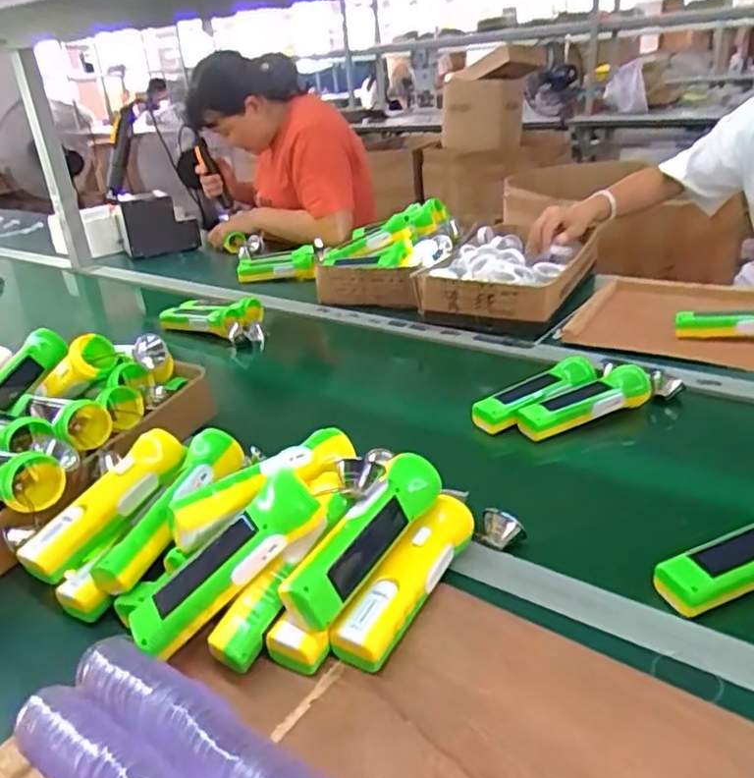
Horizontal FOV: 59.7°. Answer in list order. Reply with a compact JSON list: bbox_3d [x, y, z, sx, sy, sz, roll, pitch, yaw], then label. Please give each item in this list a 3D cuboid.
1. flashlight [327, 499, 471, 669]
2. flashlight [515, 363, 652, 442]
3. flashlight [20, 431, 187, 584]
[{"bbox_3d":[0.026,0.152,0.526,0.042,0.052,0.167,13,31,33],"label":"flashlight"},{"bbox_3d":[0.248,0.017,0.781,0.168,0.046,0.046,-16,27,-21],"label":"flashlight"},{"bbox_3d":[-0.244,0.101,0.604,0.044,0.041,0.173,12,44,32],"label":"flashlight"}]

